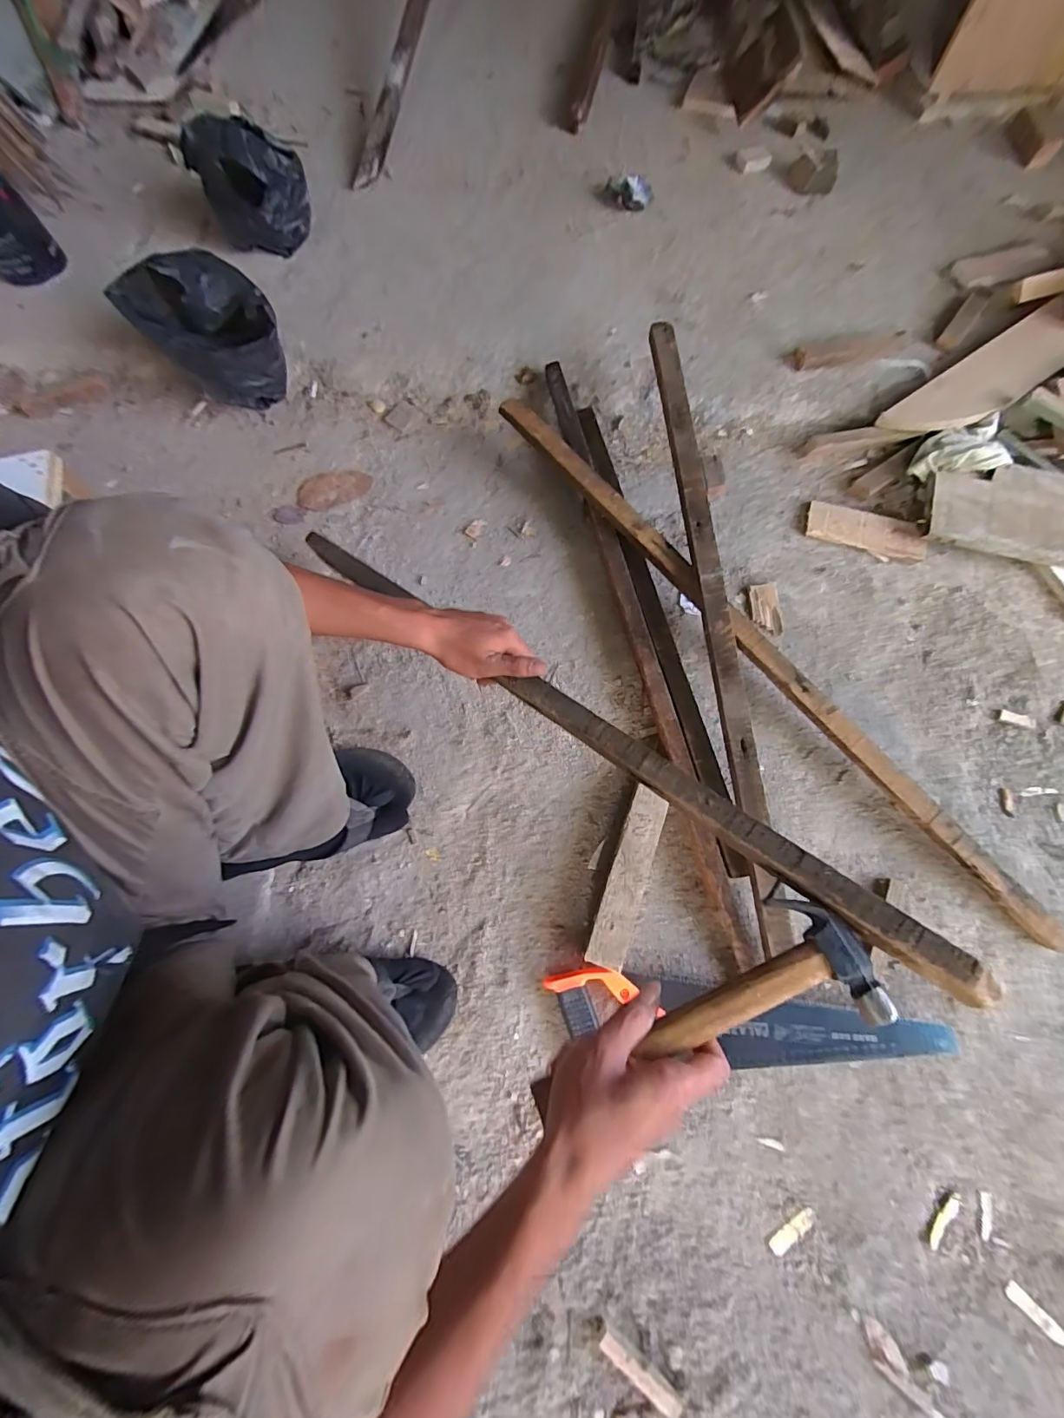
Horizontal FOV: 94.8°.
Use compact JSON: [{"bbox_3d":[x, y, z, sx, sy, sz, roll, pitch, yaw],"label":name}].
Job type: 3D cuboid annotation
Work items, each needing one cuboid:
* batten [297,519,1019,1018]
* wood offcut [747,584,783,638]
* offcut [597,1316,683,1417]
[{"bbox_3d":[0.004,-0.016,0.483,0.764,0.021,0.041,35,77,27],"label":"batten"},{"bbox_3d":[0.338,-0.146,0.711,0.044,0.009,0.078,-2,73,0],"label":"wood offcut"},{"bbox_3d":[0.101,0.625,0.461,0.091,0.013,0.017,35,76,10],"label":"offcut"}]

